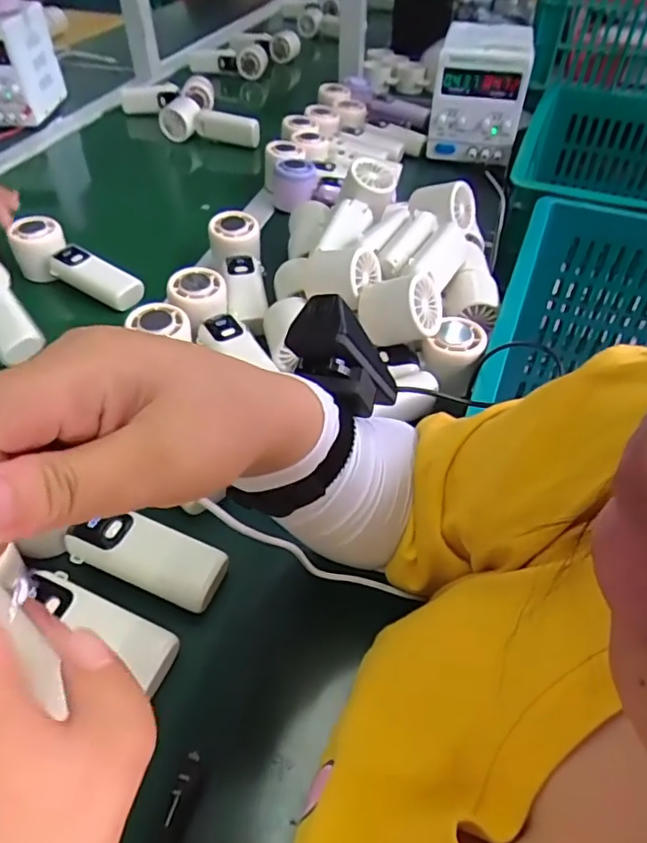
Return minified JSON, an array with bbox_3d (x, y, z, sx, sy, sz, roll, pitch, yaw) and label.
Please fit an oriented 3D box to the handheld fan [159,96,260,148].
[{"bbox_3d":[-0.191,-0.503,0.954,0.182,0.071,0.048,14,48,11],"label":"handheld fan"}]

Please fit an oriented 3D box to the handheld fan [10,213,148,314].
[{"bbox_3d":[-0.276,-0.178,0.625,0.163,0.056,0.046,22,50,17],"label":"handheld fan"}]

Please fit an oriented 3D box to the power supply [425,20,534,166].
[{"bbox_3d":[0.238,-0.497,0.851,0.131,0.156,0.124,13,48,10],"label":"power supply"}]

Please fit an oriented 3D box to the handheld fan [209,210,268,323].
[{"bbox_3d":[-0.090,-0.167,0.594,0.052,0.048,0.155,-6,48,-8],"label":"handheld fan"}]

